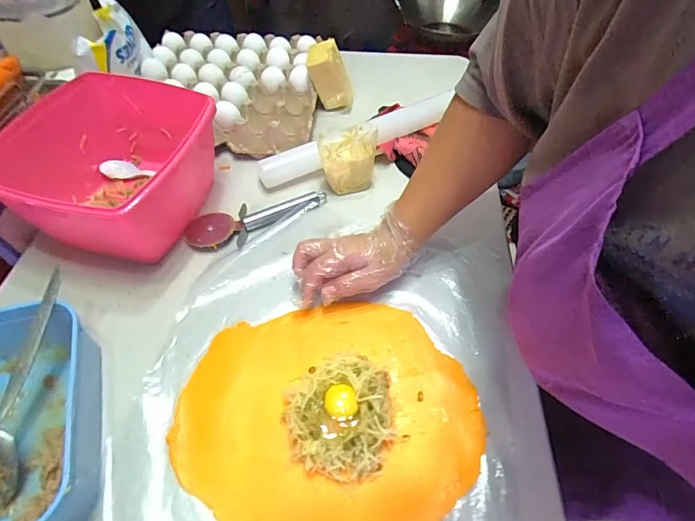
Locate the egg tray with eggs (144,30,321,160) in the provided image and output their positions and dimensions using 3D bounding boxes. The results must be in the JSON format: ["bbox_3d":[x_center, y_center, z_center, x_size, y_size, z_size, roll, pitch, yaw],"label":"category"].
[{"bbox_3d":[-0.188,-0.275,0.645,0.273,0.063,0.253,4,54,3],"label":"egg tray with eggs"}]

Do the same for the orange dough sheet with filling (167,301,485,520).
[{"bbox_3d":[-0.019,0.140,0.373,0.272,0.028,0.221,-8,55,-6],"label":"orange dough sheet with filling"}]

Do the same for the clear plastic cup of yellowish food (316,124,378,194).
[{"bbox_3d":[0.002,-0.137,0.540,0.077,0.067,0.052,-5,54,-4],"label":"clear plastic cup of yellowish food"}]

